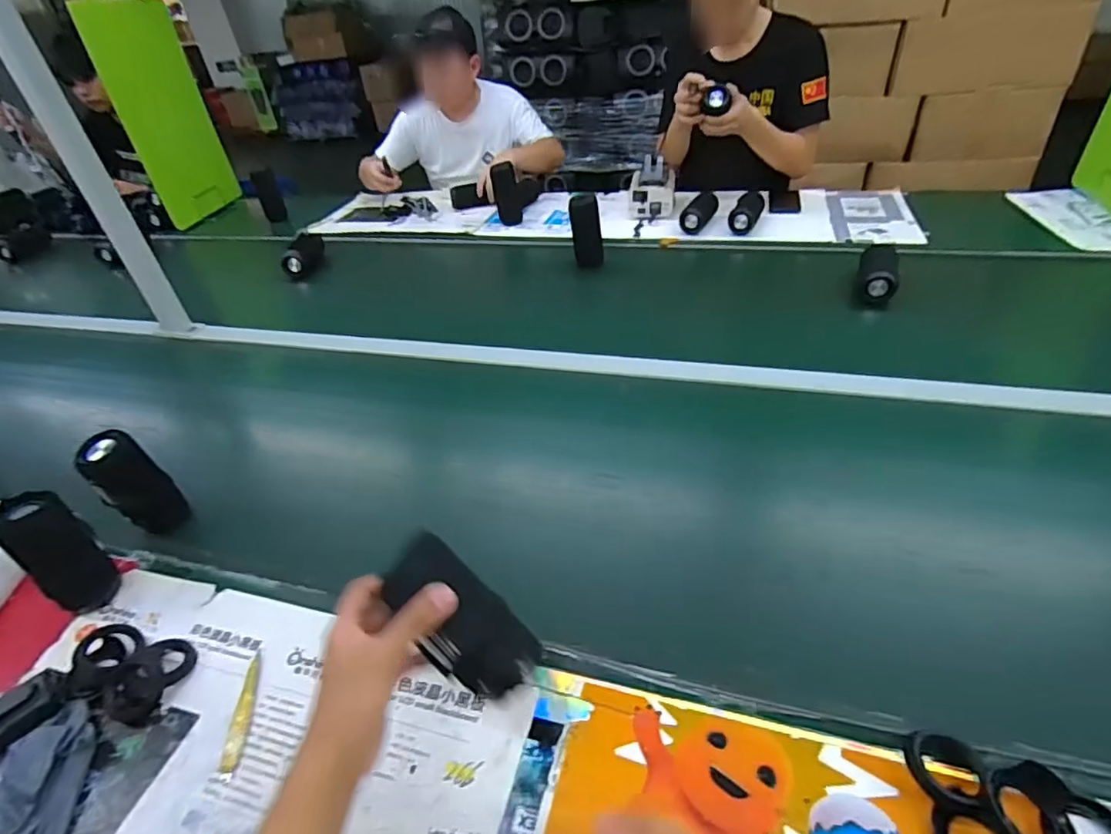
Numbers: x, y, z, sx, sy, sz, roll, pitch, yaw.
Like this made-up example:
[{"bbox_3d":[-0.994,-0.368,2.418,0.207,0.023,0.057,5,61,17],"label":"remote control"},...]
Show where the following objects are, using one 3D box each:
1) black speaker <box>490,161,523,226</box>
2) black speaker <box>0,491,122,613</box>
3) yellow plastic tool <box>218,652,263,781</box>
[{"bbox_3d":[-0.133,-0.609,1.552,0.072,0.152,0.052,-8,39,-3],"label":"black speaker"},{"bbox_3d":[-0.557,0.151,0.632,0.056,0.145,0.065,19,45,28],"label":"black speaker"},{"bbox_3d":[-0.306,0.287,0.551,0.018,0.007,0.120,-9,39,-4],"label":"yellow plastic tool"}]

